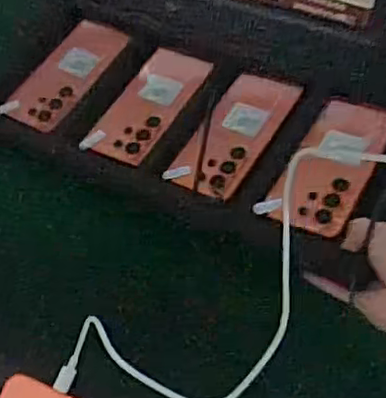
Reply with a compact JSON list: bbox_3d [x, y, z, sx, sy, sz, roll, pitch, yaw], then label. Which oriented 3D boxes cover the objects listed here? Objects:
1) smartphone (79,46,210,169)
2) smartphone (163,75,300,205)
[{"bbox_3d":[-0.047,-0.103,0.715,0.076,0.015,0.158,27,65,15],"label":"smartphone"},{"bbox_3d":[0.046,-0.071,0.679,0.079,0.008,0.171,20,59,26],"label":"smartphone"}]

